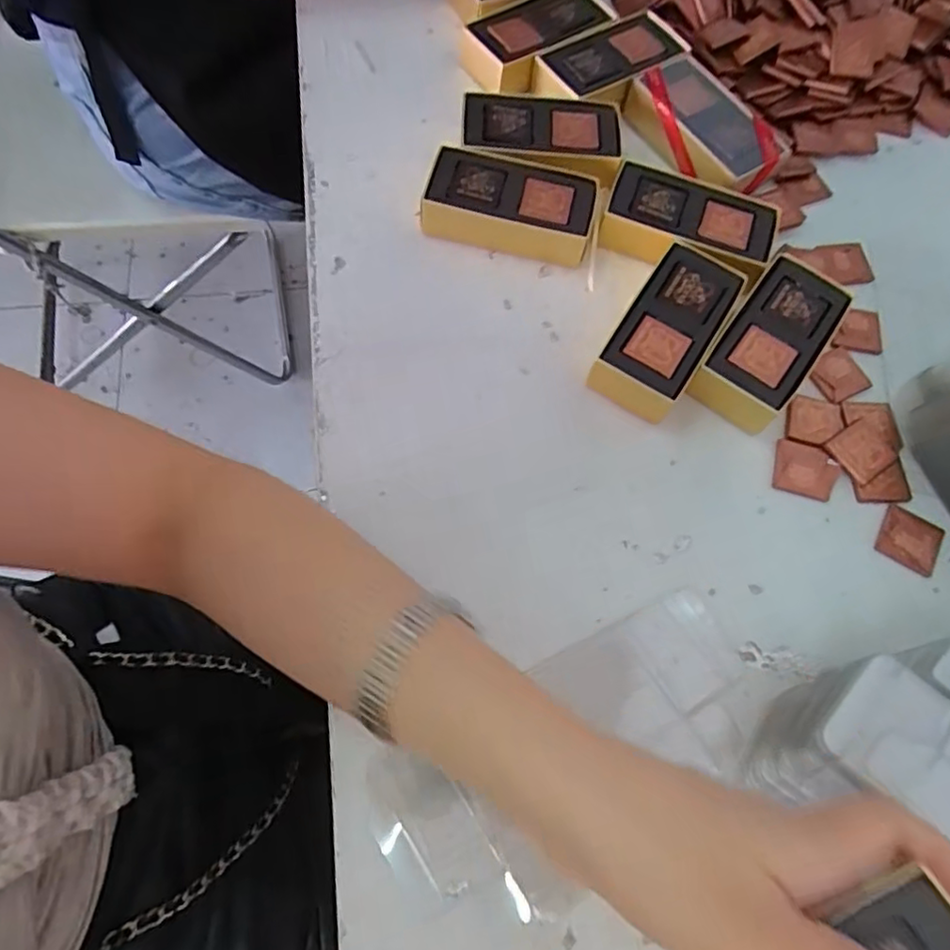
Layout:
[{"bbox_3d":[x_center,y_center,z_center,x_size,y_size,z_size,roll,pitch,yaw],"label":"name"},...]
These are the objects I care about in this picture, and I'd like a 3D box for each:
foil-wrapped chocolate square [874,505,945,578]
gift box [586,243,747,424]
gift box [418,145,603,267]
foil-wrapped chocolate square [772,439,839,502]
[{"bbox_3d":[0.263,0.039,0.372,0.035,0.004,0.034,28,70,8],"label":"foil-wrapped chocolate square"},{"bbox_3d":[0.125,-0.092,0.399,0.056,0.031,0.115,32,70,10],"label":"gift box"},{"bbox_3d":[0.025,-0.185,0.430,0.113,0.034,0.064,14,68,3],"label":"gift box"},{"bbox_3d":[0.207,-0.003,0.387,0.038,0.004,0.034,17,69,4],"label":"foil-wrapped chocolate square"}]

